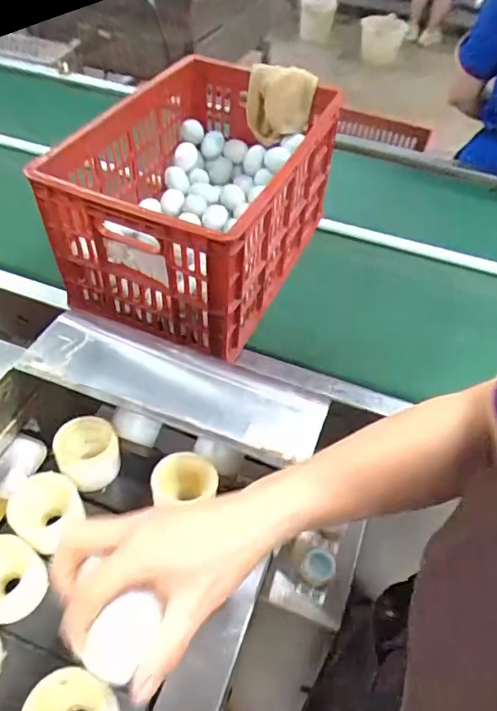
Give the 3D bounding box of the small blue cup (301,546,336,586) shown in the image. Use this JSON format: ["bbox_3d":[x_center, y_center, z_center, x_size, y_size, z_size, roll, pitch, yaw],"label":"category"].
[{"bbox_3d":[0.067,0.200,0.475,0.030,0.015,0.029,2,51,-3],"label":"small blue cup"}]

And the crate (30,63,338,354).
[{"bbox_3d":[-0.063,-0.288,0.838,0.337,0.253,0.533,21,53,12],"label":"crate"}]

